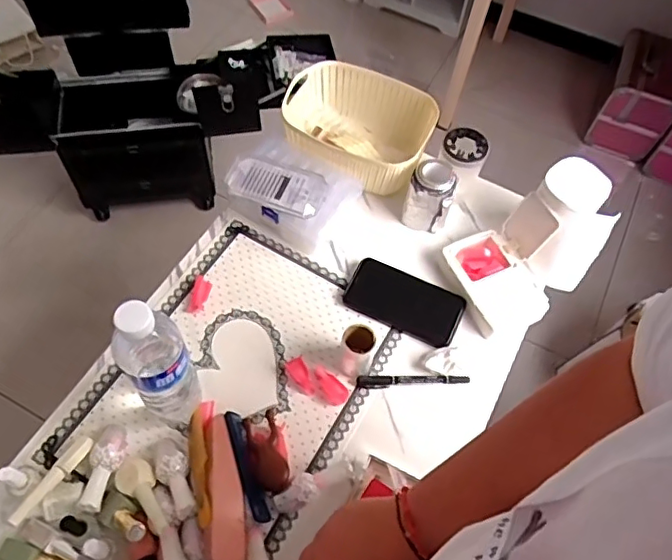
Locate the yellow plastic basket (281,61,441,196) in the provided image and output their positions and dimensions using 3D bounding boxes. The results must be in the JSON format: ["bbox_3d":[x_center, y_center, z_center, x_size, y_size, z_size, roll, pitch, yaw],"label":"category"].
[{"bbox_3d":[0.028,-0.217,0.873,0.216,0.111,0.162,24,62,9],"label":"yellow plastic basket"}]

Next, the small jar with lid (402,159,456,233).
[{"bbox_3d":[0.130,-0.118,0.806,0.059,0.096,0.057,2,60,-3],"label":"small jar with lid"}]

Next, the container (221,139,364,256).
[{"bbox_3d":[-0.060,-0.126,0.807,0.156,0.063,0.121,26,62,10],"label":"container"}]

